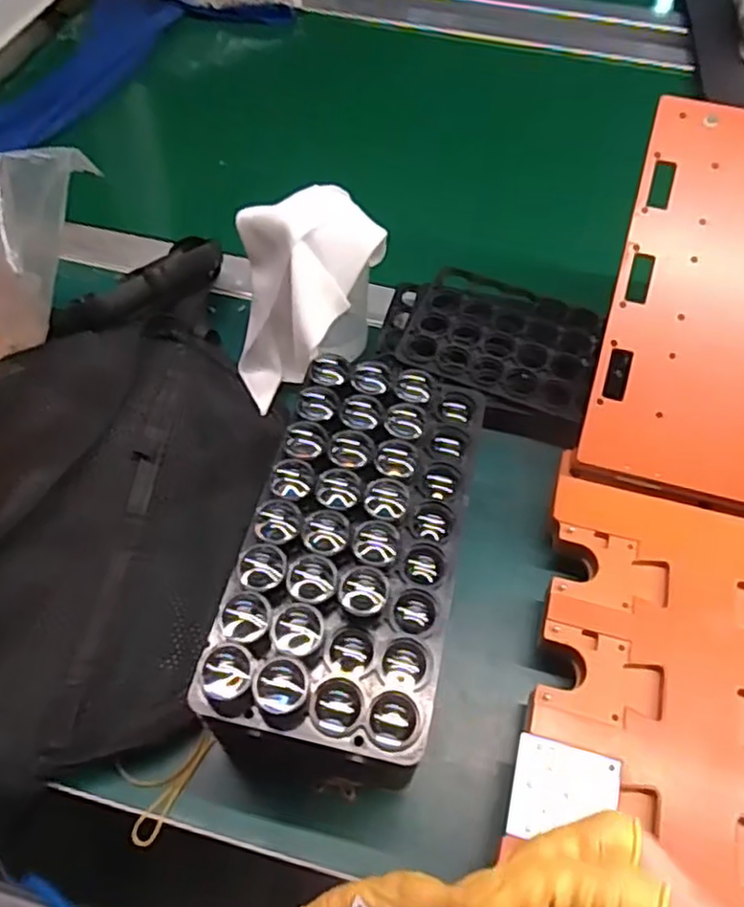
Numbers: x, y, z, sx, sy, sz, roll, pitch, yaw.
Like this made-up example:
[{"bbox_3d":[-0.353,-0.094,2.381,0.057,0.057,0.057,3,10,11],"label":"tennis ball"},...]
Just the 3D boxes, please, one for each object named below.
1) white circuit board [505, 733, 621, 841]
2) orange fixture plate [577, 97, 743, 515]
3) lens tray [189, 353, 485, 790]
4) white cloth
[{"bbox_3d":[0.089,0.158,0.319,0.048,0.004,0.043,13,59,8],"label":"white circuit board"},{"bbox_3d":[0.225,-0.086,0.405,0.159,0.009,0.235,14,85,8],"label":"orange fixture plate"},{"bbox_3d":[-0.007,0.041,0.325,0.096,0.023,0.197,12,59,8],"label":"lens tray"},{"bbox_3d":[-0.040,-0.105,0.444,0.096,0.095,0.109,-1,58,0],"label":"white cloth"}]

